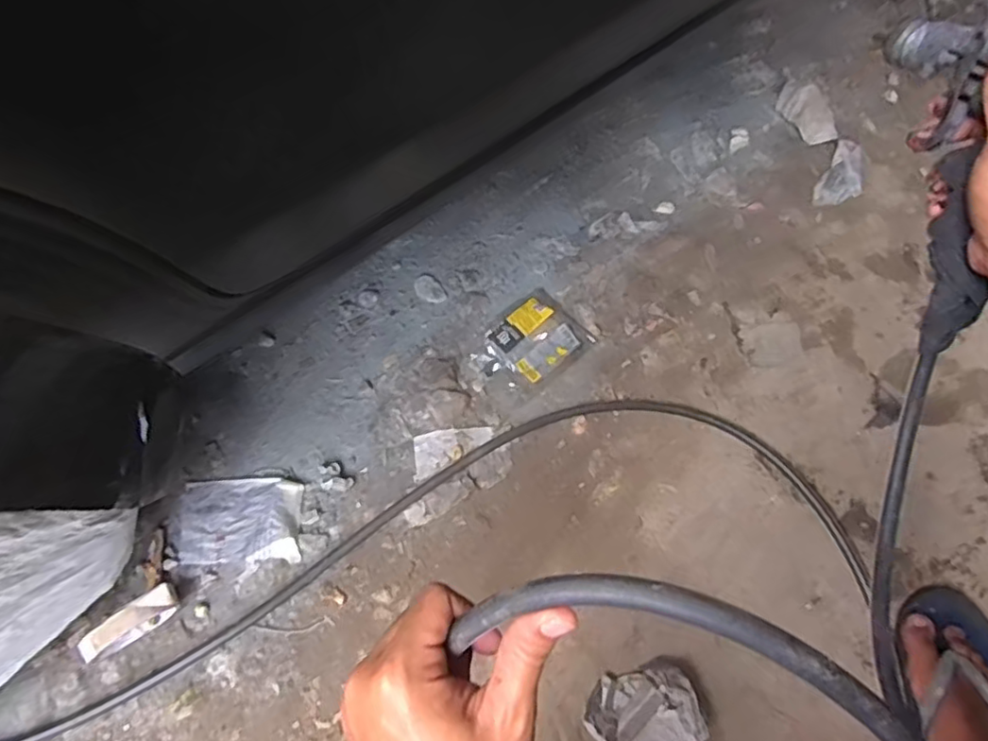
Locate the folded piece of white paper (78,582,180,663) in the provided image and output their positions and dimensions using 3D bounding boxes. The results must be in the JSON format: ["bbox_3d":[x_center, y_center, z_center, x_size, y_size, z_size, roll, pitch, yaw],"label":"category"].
[{"bbox_3d":[-0.417,0.291,0.719,0.111,0.049,0.029,-31,72,-14],"label":"folded piece of white paper"}]

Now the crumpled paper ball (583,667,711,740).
[{"bbox_3d":[0.165,0.380,0.684,0.110,0.069,0.095,-30,72,-14],"label":"crumpled paper ball"}]

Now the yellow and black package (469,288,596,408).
[{"bbox_3d":[0.046,-0.039,0.879,0.164,0.024,0.120,-37,74,-16],"label":"yellow and black package"}]

